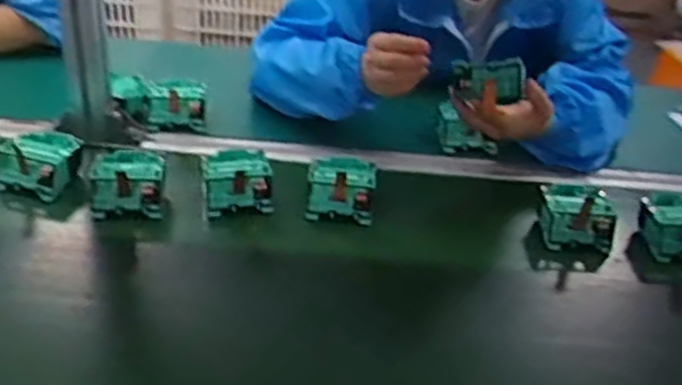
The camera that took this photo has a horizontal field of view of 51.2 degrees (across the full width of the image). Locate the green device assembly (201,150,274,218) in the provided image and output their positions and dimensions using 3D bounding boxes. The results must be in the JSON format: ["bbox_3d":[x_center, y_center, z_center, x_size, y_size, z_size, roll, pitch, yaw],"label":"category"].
[{"bbox_3d":[-0.116,-0.010,0.797,0.075,0.053,0.076,-2,33,-10],"label":"green device assembly"}]

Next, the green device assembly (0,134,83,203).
[{"bbox_3d":[-0.336,-0.033,0.798,0.079,0.044,0.085,6,33,1],"label":"green device assembly"}]

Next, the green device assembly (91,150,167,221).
[{"bbox_3d":[-0.233,-0.009,0.780,0.081,0.052,0.086,-5,34,-16],"label":"green device assembly"}]

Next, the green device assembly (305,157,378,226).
[{"bbox_3d":[0.000,-0.001,0.797,0.078,0.047,0.079,5,33,-1],"label":"green device assembly"}]

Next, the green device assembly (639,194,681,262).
[{"bbox_3d":[0.375,0.039,0.785,0.077,0.044,0.078,3,33,-3],"label":"green device assembly"}]

